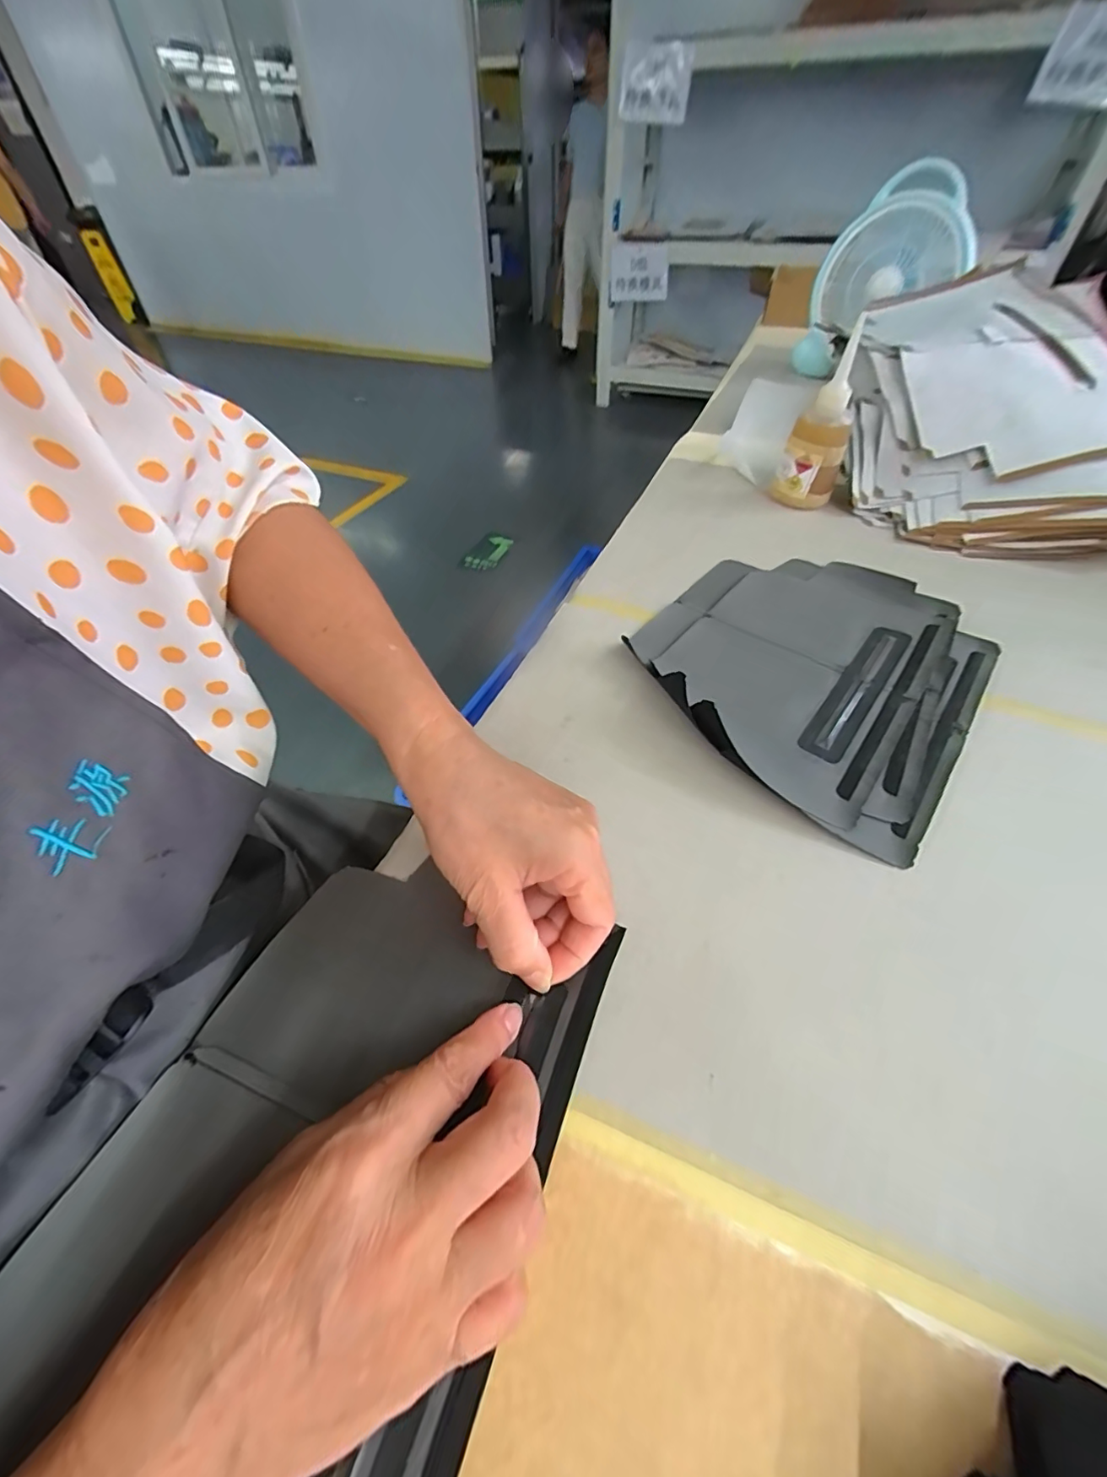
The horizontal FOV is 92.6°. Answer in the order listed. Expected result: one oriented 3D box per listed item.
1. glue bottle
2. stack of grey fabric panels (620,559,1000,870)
[{"bbox_3d":[0.287,-0.336,0.567,0.062,0.153,0.056,17,50,14],"label":"glue bottle"},{"bbox_3d":[0.203,-0.074,0.418,0.236,0.030,0.295,31,55,25],"label":"stack of grey fabric panels"}]

